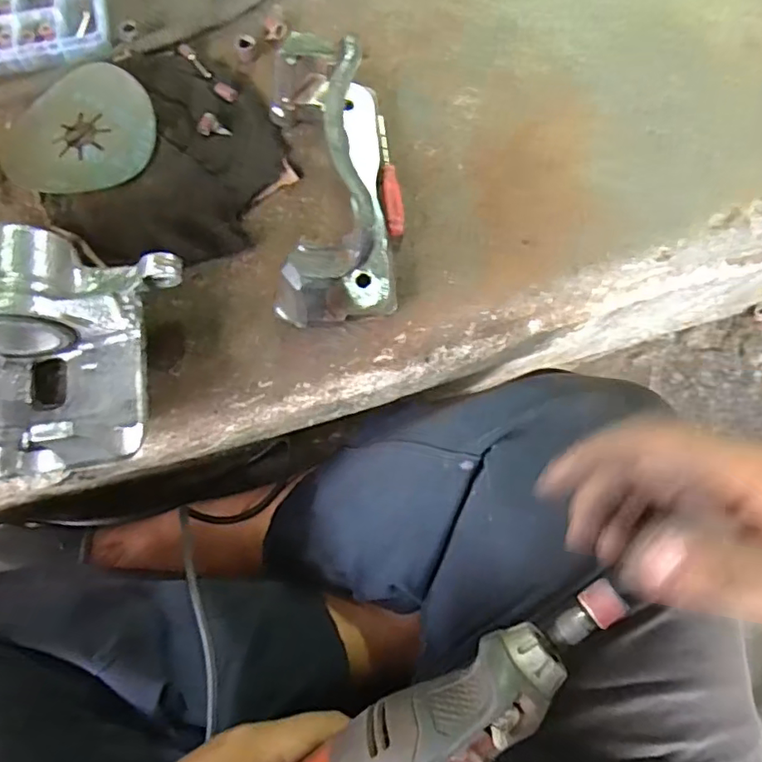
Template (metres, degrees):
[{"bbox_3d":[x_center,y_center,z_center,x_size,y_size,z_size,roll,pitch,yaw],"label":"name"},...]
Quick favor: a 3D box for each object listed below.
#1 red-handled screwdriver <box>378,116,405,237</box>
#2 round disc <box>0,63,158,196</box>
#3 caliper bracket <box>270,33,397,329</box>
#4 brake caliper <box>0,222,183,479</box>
[{"bbox_3d":[0.004,-0.144,0.398,0.014,0.015,0.098,-8,72,-3],"label":"red-handled screwdriver"},{"bbox_3d":[-0.212,-0.175,0.399,0.108,0.018,0.095,5,72,2],"label":"round disc"},{"bbox_3d":[-0.034,-0.129,0.360,0.074,0.078,0.185,-5,72,-1],"label":"caliper bracket"},{"bbox_3d":[-0.201,-0.013,0.322,0.169,0.073,0.129,-8,72,-2],"label":"brake caliper"}]

